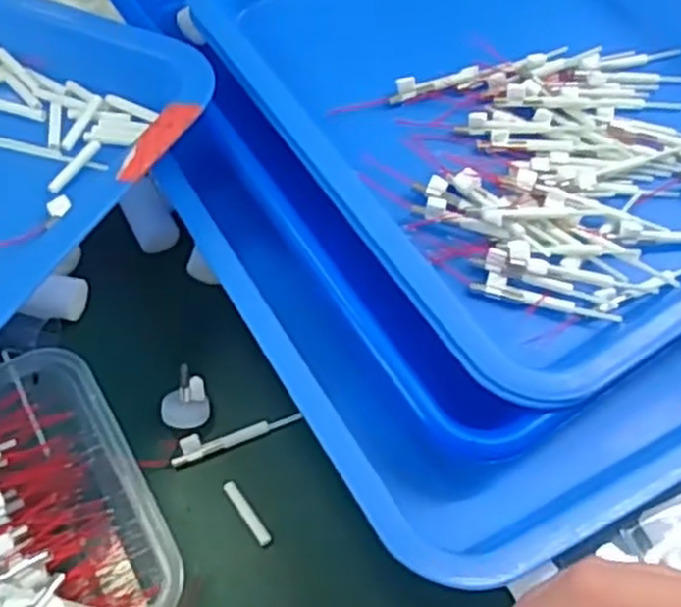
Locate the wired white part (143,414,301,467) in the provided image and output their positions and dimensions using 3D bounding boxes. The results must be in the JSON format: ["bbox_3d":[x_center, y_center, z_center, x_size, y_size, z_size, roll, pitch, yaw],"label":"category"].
[{"bbox_3d":[-0.052,0.059,0.343,0.070,0.004,0.010,-18,59,-13],"label":"wired white part"}]

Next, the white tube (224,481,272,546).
[{"bbox_3d":[-0.039,0.088,0.327,0.005,0.004,0.032,-31,63,-20],"label":"white tube"}]

